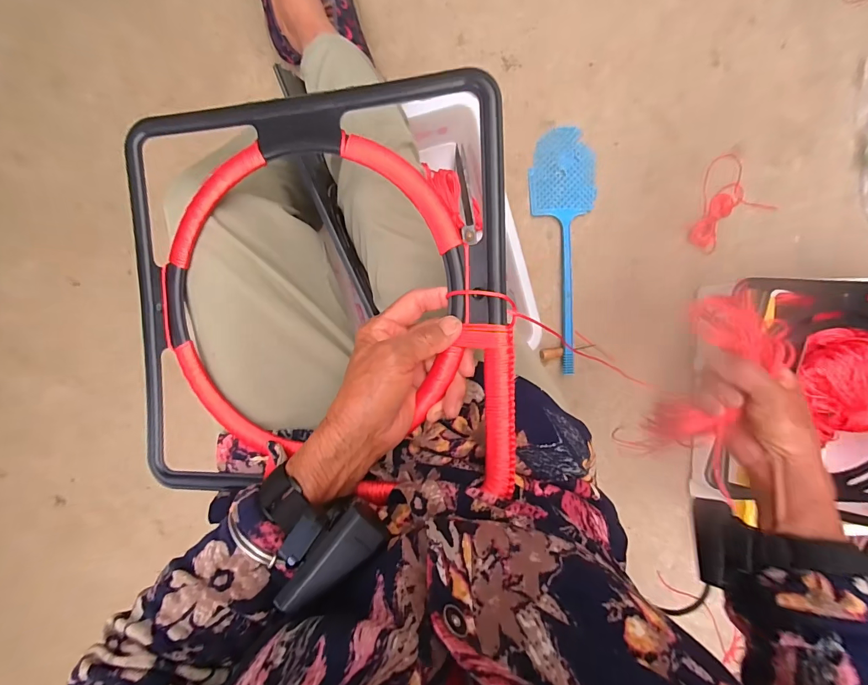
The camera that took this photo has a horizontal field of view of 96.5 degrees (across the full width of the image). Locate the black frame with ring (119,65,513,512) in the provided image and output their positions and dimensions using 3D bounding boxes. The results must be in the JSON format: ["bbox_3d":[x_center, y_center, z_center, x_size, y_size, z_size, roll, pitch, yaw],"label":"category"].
[{"bbox_3d":[-0.104,-0.036,0.317,0.324,0.024,0.319,-3,93,13],"label":"black frame with ring"}]

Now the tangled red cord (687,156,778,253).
[{"bbox_3d":[0.523,-0.254,0.706,0.155,0.017,0.132,-38,96,1],"label":"tangled red cord"}]

